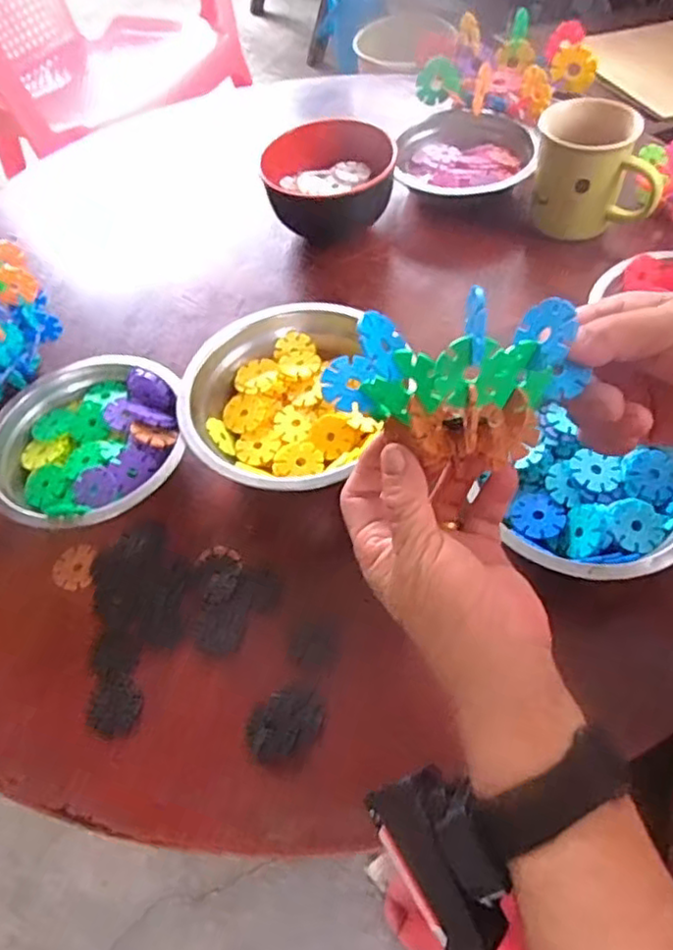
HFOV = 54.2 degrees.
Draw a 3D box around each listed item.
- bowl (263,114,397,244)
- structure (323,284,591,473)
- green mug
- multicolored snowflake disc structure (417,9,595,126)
[{"bbox_3d":[-0.010,-0.275,0.611,0.124,0.055,0.099,-9,55,-1],"label":"bowl"},{"bbox_3d":[0.053,-0.044,0.287,0.115,0.064,0.058,-2,58,2],"label":"structure"},{"bbox_3d":[0.222,-0.262,0.573,0.101,0.086,0.074,6,57,9],"label":"green mug"},{"bbox_3d":[0.170,-0.411,0.666,0.171,0.054,0.134,17,60,13],"label":"multicolored snowflake disc structure"}]

